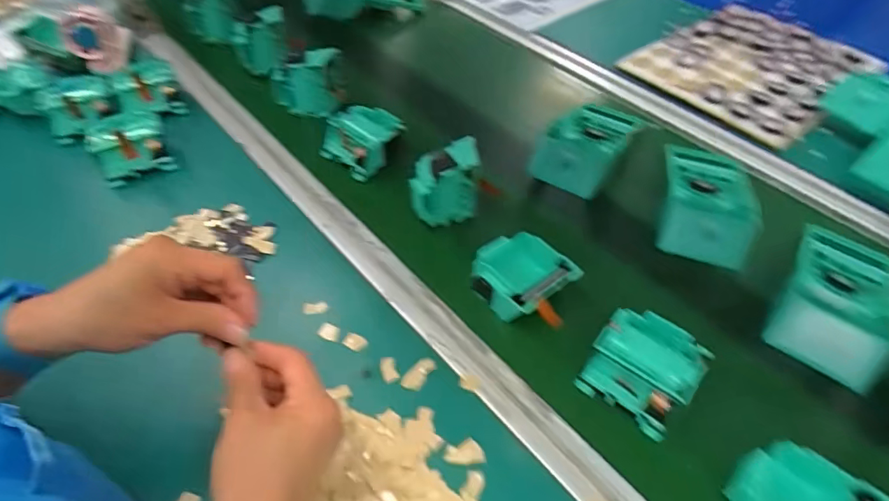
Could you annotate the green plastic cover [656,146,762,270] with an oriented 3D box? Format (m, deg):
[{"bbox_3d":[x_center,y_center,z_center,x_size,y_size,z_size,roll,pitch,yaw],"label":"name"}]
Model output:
[{"bbox_3d":[0.278,-0.060,0.532,0.087,0.042,0.168,12,49,16],"label":"green plastic cover"}]

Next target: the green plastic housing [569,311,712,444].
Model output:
[{"bbox_3d":[0.161,0.095,0.410,0.077,0.040,0.078,28,55,28],"label":"green plastic housing"}]

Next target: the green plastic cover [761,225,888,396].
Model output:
[{"bbox_3d":[0.357,0.036,0.449,0.095,0.045,0.190,28,55,28],"label":"green plastic cover"}]

